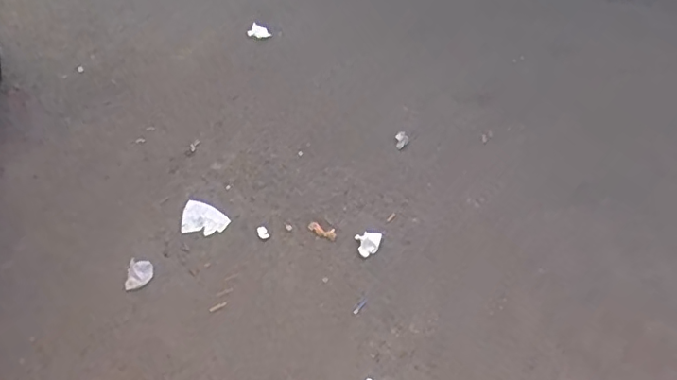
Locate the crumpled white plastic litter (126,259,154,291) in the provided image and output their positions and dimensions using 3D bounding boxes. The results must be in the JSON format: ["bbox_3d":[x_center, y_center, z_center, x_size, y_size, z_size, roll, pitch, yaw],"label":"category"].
[{"bbox_3d":[-0.498,0.211,1.383,0.060,0.027,0.071,1,53,-3],"label":"crumpled white plastic litter"}]

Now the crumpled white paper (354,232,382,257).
[{"bbox_3d":[0.085,0.142,1.486,0.069,0.020,0.069,-9,54,-10],"label":"crumpled white paper"}]

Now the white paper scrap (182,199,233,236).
[{"bbox_3d":[-0.365,0.078,1.512,0.129,0.012,0.103,10,55,7],"label":"white paper scrap"}]

